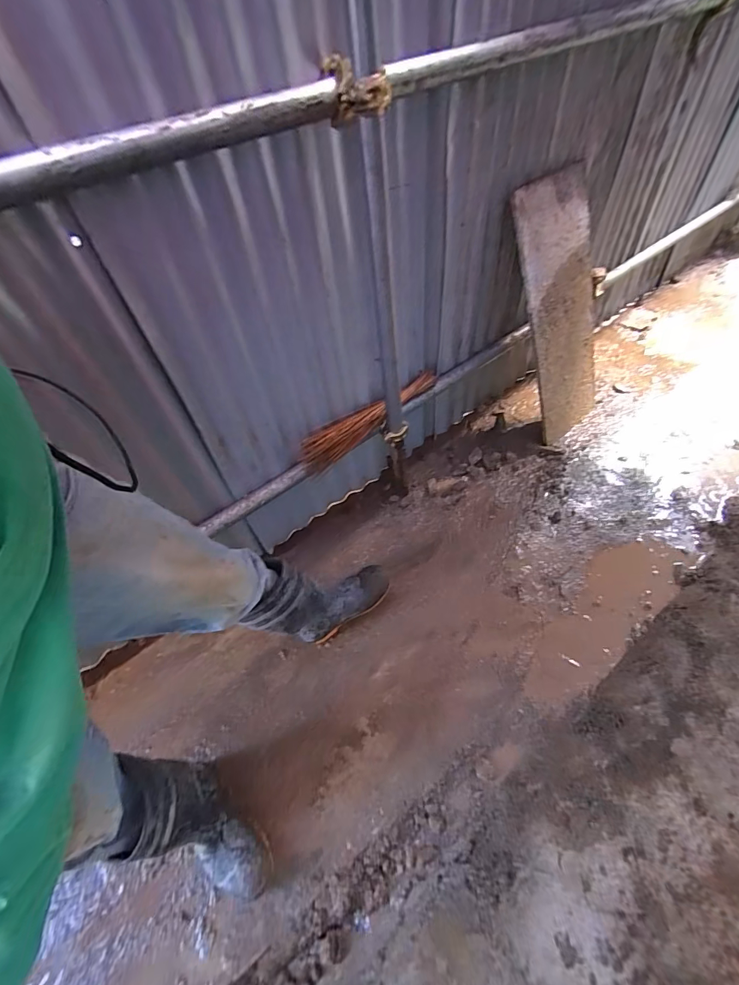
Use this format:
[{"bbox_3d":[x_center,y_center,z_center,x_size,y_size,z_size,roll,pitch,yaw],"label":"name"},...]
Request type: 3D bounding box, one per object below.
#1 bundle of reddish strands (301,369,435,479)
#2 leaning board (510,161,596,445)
[{"bbox_3d":[0.014,-0.213,1.202,0.505,0.087,0.088,-34,54,-20],"label":"bundle of reddish strands"},{"bbox_3d":[0.632,-0.568,1.342,0.339,0.793,0.041,-30,30,-20],"label":"leaning board"}]

